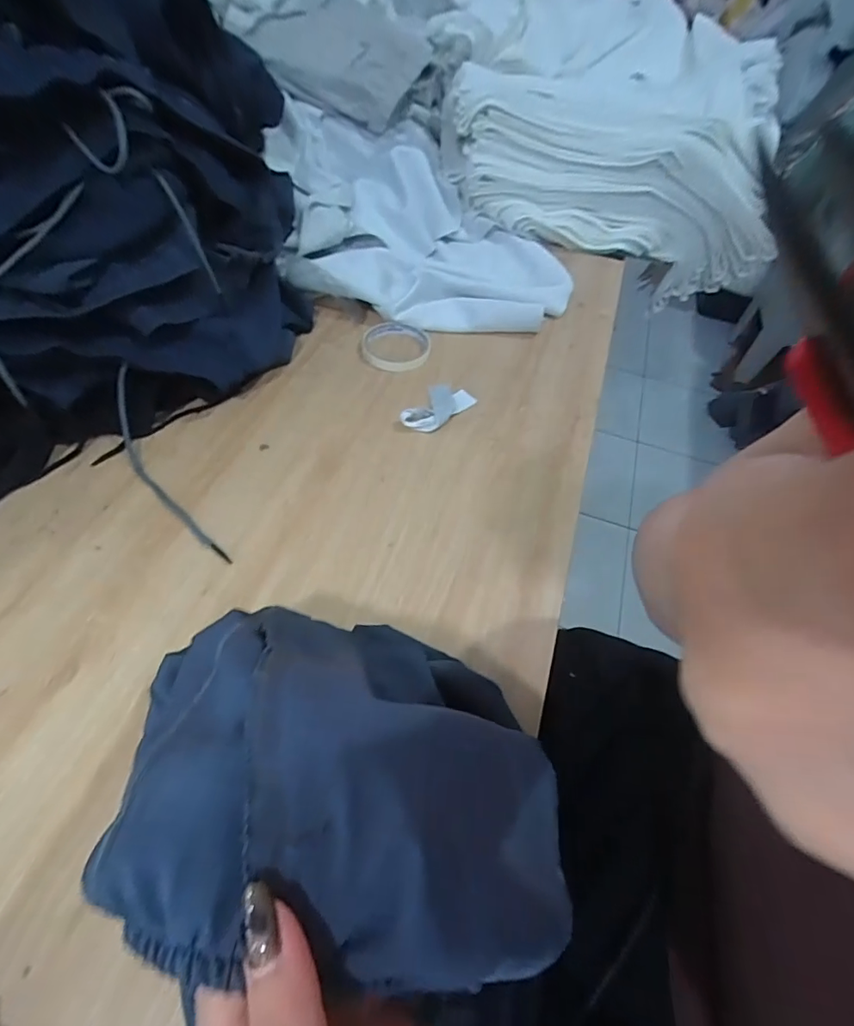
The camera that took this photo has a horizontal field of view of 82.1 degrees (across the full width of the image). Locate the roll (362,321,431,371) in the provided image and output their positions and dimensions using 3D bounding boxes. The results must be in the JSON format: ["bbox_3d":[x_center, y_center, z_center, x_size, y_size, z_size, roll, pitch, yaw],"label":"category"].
[{"bbox_3d":[-0.041,-0.215,0.632,0.087,0.011,0.087,3,54,-4],"label":"roll"}]

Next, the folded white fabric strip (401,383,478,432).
[{"bbox_3d":[0.015,-0.126,0.571,0.057,0.019,0.092,25,56,13],"label":"folded white fabric strip"}]

